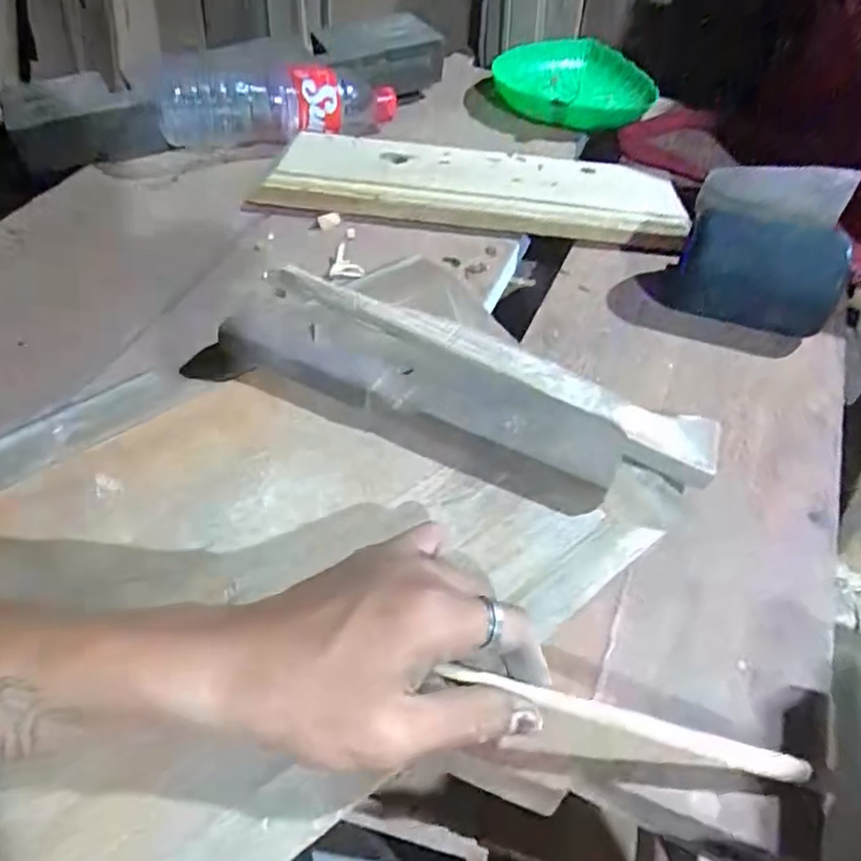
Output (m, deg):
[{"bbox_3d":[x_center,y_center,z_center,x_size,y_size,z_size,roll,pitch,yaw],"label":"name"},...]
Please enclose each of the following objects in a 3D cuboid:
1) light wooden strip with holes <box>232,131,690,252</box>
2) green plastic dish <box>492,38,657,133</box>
[{"bbox_3d":[0.034,-0.218,0.588,0.360,0.033,0.095,6,49,2],"label":"light wooden strip with holes"},{"bbox_3d":[0.163,-0.394,0.747,0.180,0.033,0.166,1,49,-2],"label":"green plastic dish"}]

